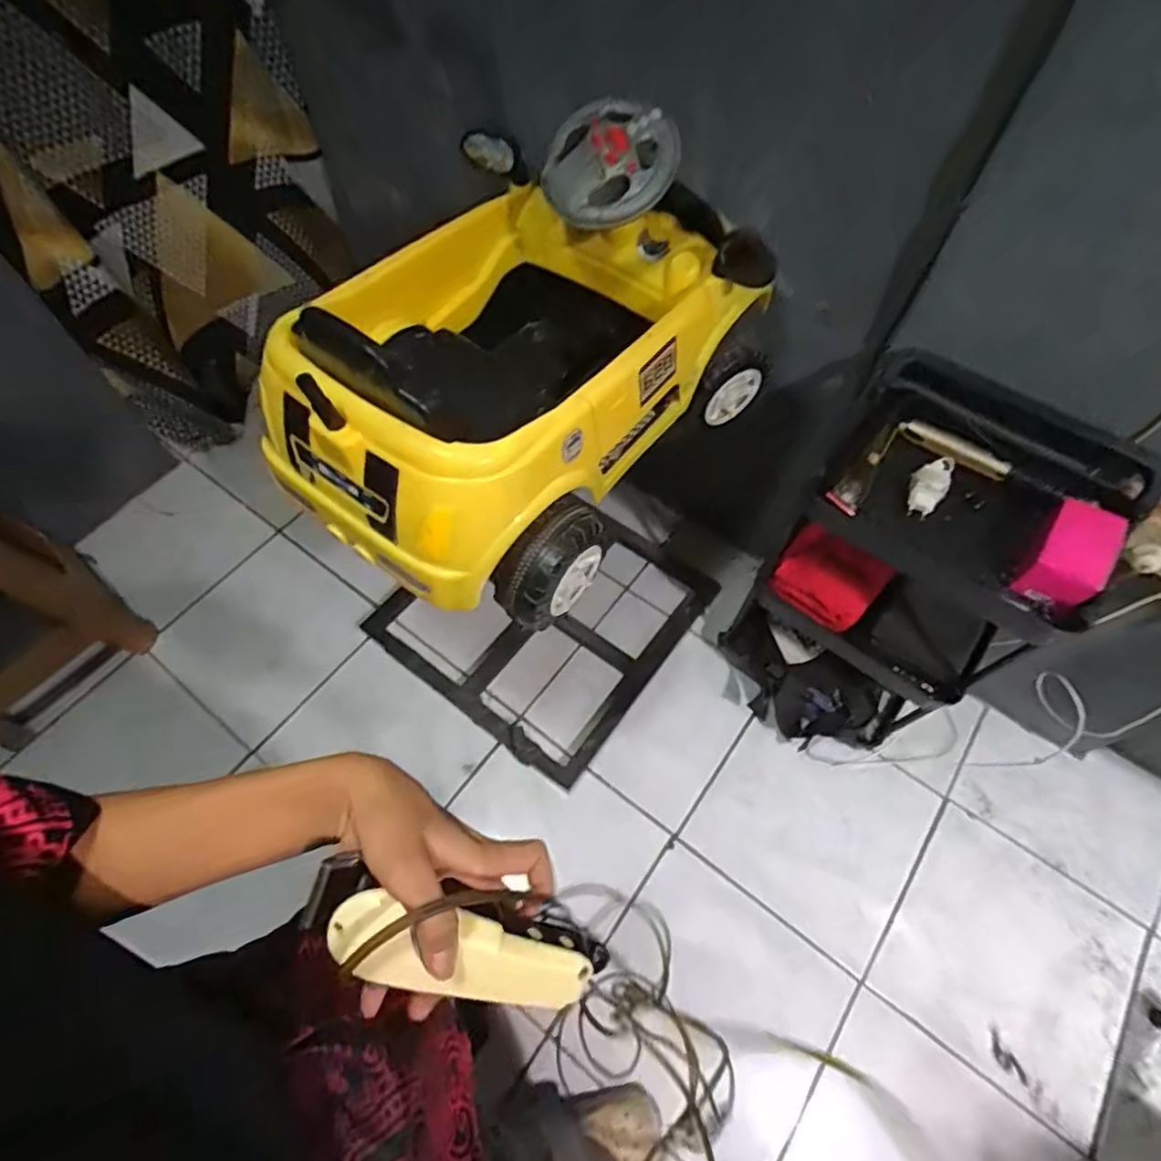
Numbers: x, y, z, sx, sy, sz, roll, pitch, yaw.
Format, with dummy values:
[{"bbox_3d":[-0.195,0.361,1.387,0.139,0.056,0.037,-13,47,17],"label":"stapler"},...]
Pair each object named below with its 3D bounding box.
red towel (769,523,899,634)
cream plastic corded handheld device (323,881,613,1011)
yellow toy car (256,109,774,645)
[{"bbox_3d":[0.427,-0.005,1.063,0.165,0.058,0.139,40,69,19],"label":"red towel"},{"bbox_3d":[-0.058,0.195,0.328,0.143,0.040,0.050,14,60,-12],"label":"cream plastic corded handheld device"},{"bbox_3d":[-0.064,-0.272,0.754,0.398,0.306,0.589,31,66,16],"label":"yellow toy car"}]

